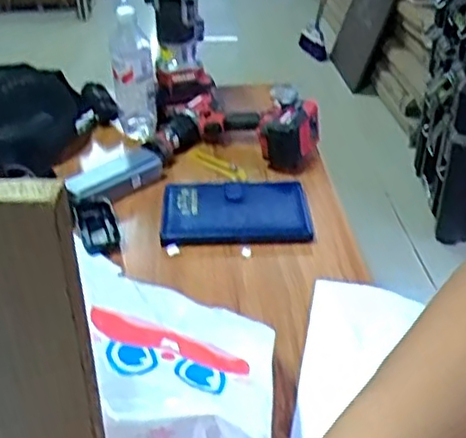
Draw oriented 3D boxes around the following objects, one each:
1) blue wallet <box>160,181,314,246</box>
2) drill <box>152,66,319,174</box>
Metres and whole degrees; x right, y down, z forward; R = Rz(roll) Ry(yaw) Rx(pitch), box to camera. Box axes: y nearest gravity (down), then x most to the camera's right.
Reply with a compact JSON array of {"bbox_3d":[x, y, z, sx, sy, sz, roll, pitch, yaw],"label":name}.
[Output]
[{"bbox_3d":[0.003,-0.014,0.995,0.216,0.021,0.157,-4,32,-4],"label":"blue wallet"},{"bbox_3d":[-0.007,-0.178,1.176,0.316,0.095,0.224,10,34,16],"label":"drill"}]

